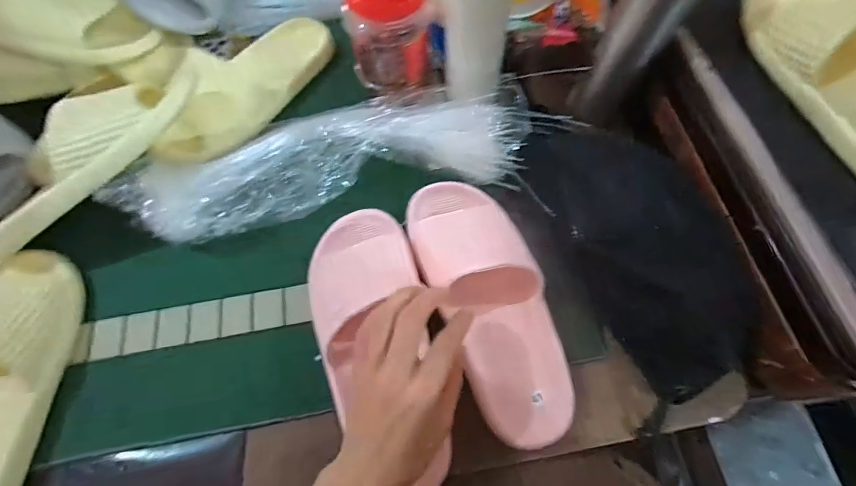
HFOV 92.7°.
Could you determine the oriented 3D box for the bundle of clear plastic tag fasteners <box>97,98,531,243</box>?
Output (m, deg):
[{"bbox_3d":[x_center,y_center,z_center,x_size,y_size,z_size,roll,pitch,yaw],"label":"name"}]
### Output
[{"bbox_3d":[-0.099,-0.099,0.435,0.398,0.061,0.130,-11,65,-2],"label":"bundle of clear plastic tag fasteners"}]

